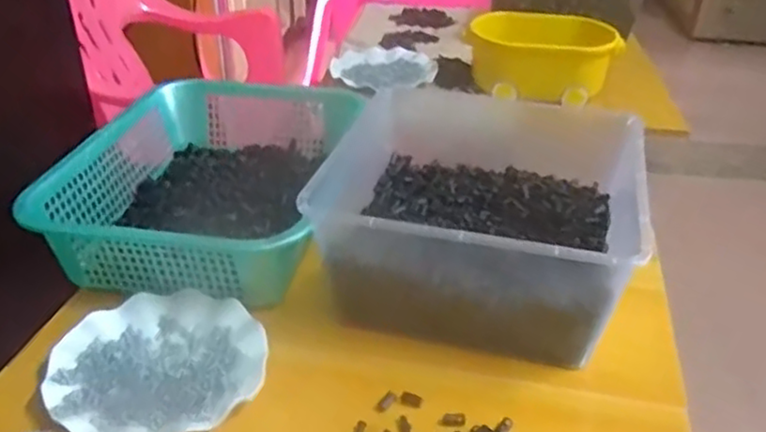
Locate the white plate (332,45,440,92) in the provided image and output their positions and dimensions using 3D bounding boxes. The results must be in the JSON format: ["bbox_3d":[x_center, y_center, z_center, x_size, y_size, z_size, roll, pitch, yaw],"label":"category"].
[{"bbox_3d":[0.003,-0.268,1.255,0.181,0.027,0.181,1,32,0],"label":"white plate"}]

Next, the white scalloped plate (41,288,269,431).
[{"bbox_3d":[-0.199,0.127,0.625,0.176,0.020,0.175,1,32,0],"label":"white scalloped plate"}]

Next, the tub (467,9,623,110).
[{"bbox_3d":[0.250,-0.254,1.129,0.240,0.114,0.104,13,34,18],"label":"tub"}]

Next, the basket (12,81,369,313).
[{"bbox_3d":[-0.189,-0.045,0.829,0.288,0.096,0.386,6,33,8],"label":"basket"}]

